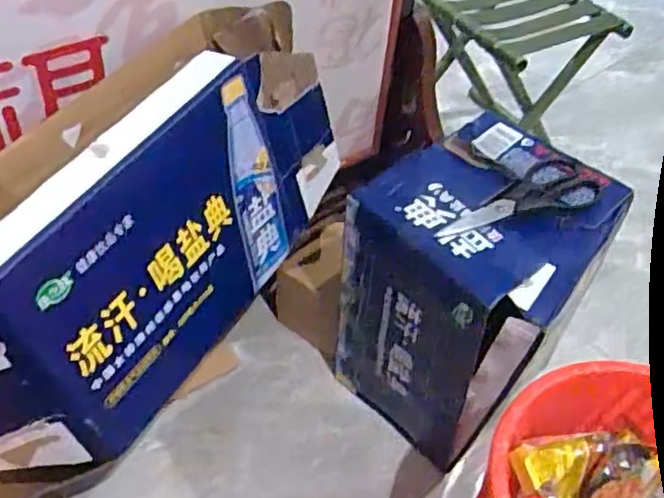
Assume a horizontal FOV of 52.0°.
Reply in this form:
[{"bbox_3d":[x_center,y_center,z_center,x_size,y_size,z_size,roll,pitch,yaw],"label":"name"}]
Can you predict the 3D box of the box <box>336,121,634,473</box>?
[{"bbox_3d":[0.165,0.061,0.821,0.240,0.325,0.224,-33,57,-32],"label":"box"}]

